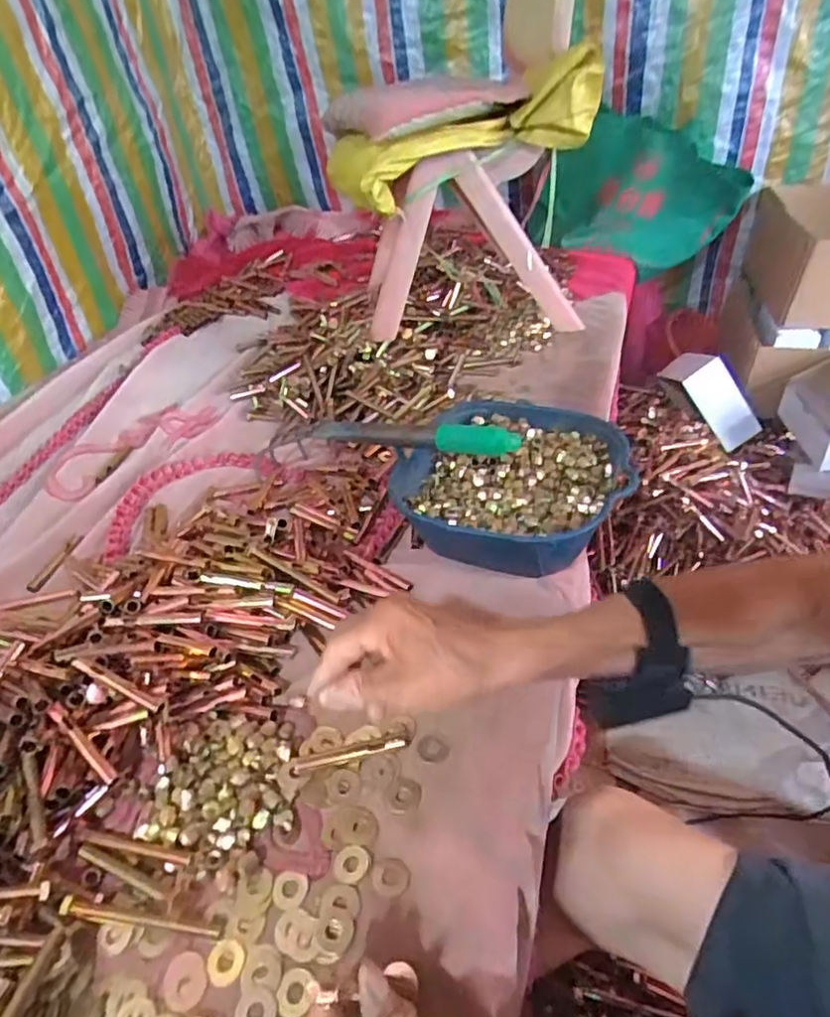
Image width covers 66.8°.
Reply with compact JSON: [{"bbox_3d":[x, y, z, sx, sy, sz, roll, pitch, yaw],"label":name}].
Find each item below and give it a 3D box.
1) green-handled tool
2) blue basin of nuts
[{"bbox_3d":[-0.040,-0.074,0.706,0.357,0.058,0.057,4,38,39],"label":"green-handled tool"},{"bbox_3d":[0.102,-0.022,0.672,0.222,0.071,0.222,-4,40,4],"label":"blue basin of nuts"}]

